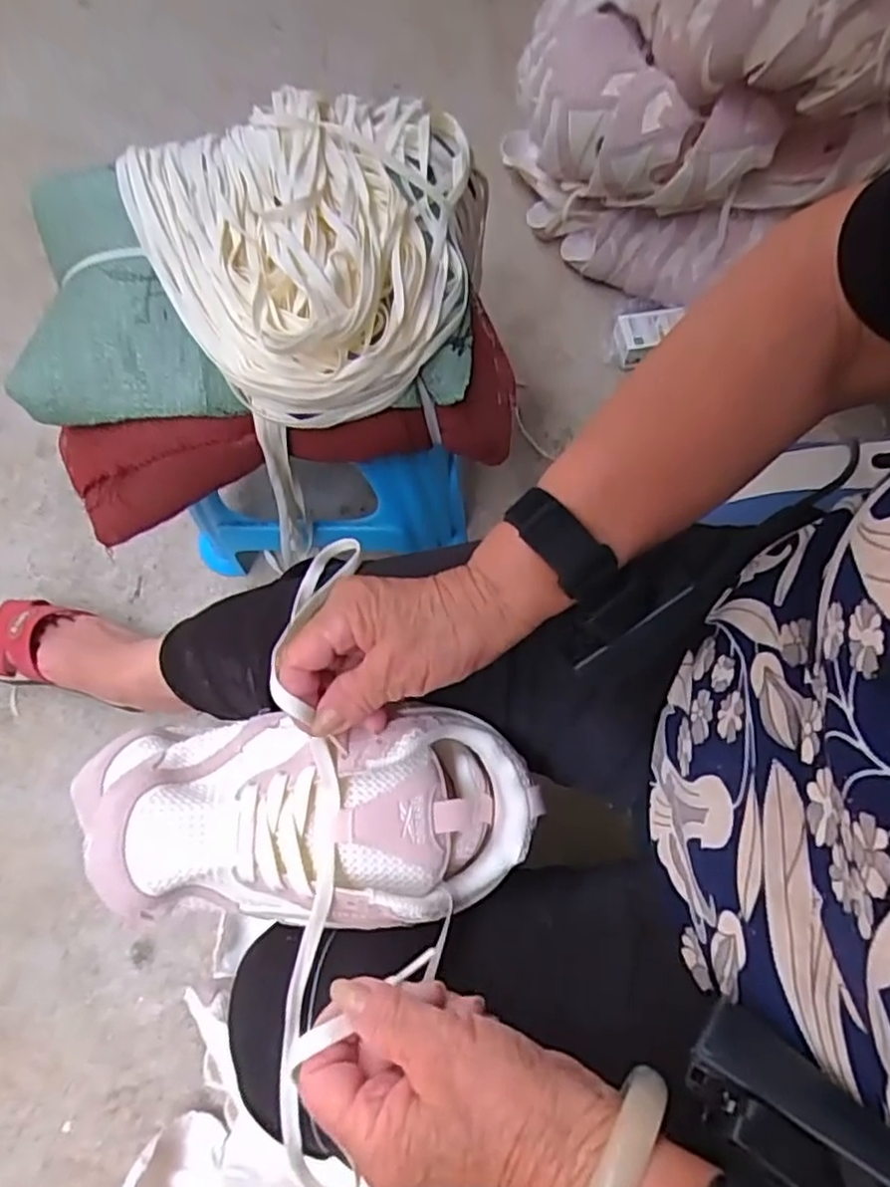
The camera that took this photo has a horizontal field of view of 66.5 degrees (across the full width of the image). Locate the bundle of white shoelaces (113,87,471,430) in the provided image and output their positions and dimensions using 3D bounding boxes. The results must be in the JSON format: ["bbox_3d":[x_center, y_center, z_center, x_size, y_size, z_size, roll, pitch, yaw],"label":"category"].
[{"bbox_3d":[-0.083,-0.274,0.516,0.273,0.068,0.263,0,70,0],"label":"bundle of white shoelaces"}]

